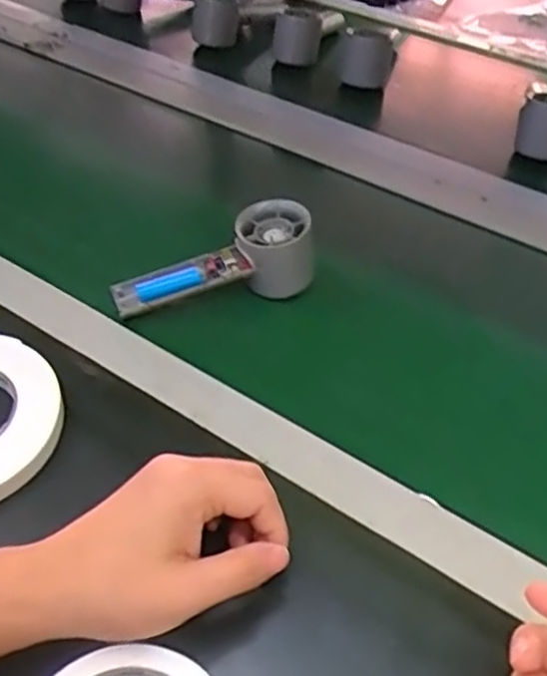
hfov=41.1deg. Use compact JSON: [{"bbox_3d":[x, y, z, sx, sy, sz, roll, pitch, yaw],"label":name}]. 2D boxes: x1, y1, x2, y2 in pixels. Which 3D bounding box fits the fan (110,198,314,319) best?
[{"bbox_3d":[-0.049,-0.060,0.572,0.154,0.062,0.052,-11,46,-9],"label":"fan"}]

